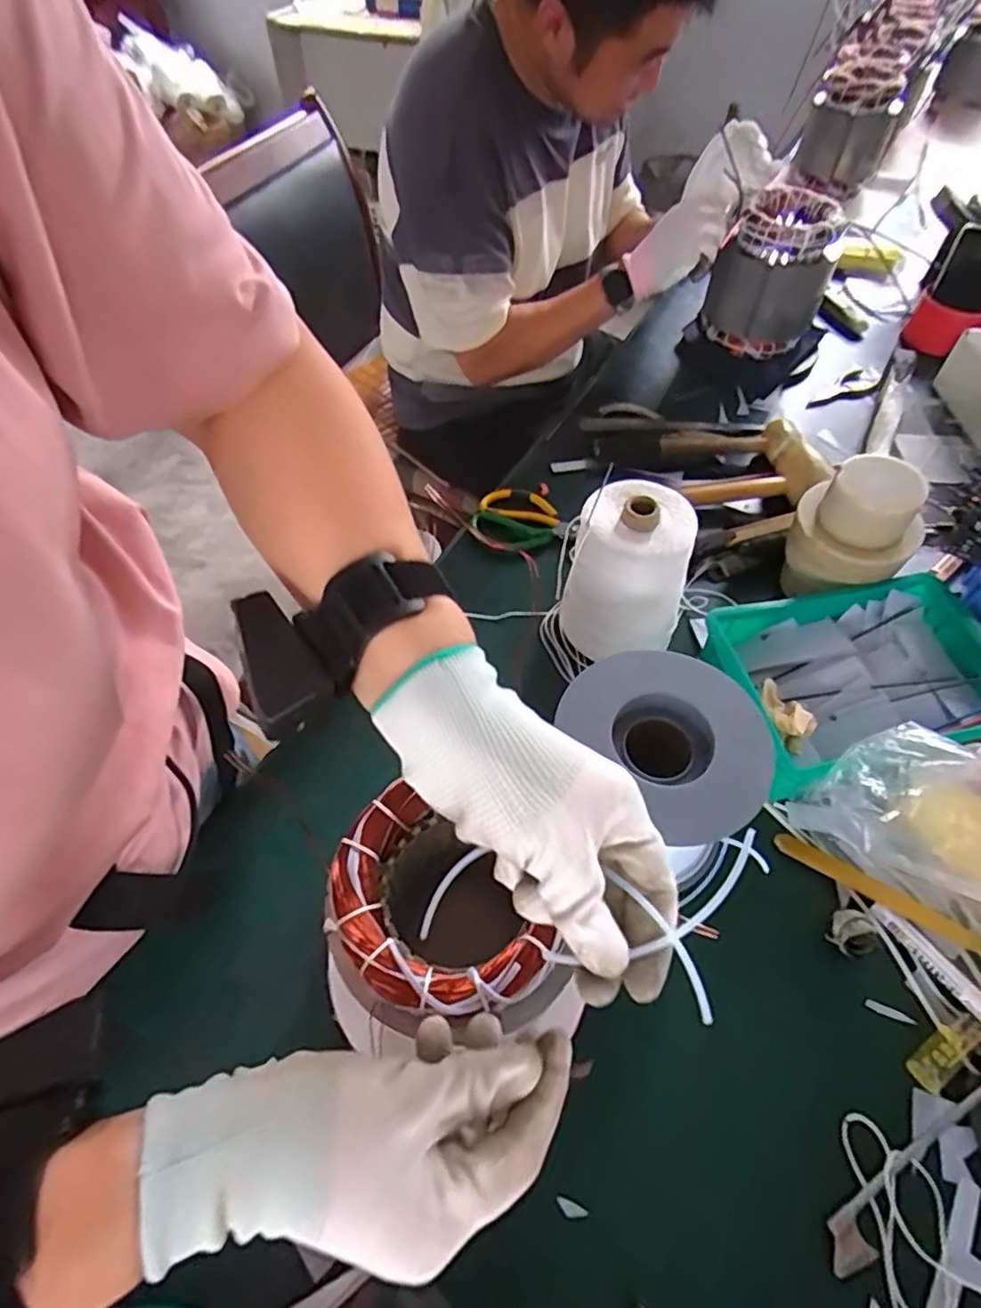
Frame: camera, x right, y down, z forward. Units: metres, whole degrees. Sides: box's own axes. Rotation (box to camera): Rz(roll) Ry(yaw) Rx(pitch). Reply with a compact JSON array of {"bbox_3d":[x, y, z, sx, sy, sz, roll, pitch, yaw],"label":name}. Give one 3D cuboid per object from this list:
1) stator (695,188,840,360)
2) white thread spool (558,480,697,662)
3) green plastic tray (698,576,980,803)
[{"bbox_3d":[0.403,-0.546,0.929,0.151,0.197,0.151,15,57,11],"label":"stator"},{"bbox_3d":[0.135,-0.070,0.615,0.102,0.167,0.096,-1,55,1],"label":"white thread spool"},{"bbox_3d":[0.344,0.023,0.588,0.253,0.053,0.178,-8,56,-4],"label":"green plastic tray"}]

